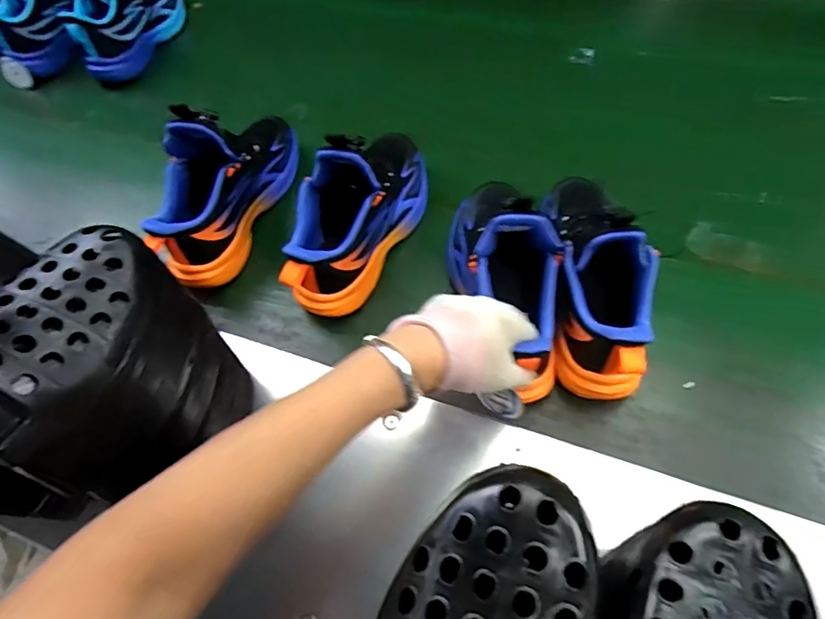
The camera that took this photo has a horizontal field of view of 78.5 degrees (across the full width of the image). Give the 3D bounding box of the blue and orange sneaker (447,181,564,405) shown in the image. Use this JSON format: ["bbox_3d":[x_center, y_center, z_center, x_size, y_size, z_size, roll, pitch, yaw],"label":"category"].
[{"bbox_3d":[0.086,-0.044,0.470,0.083,0.124,0.232,-10,62,-2],"label":"blue and orange sneaker"}]

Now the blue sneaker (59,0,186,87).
[{"bbox_3d":[-0.438,-0.450,0.774,0.076,0.103,0.223,12,64,9],"label":"blue sneaker"}]

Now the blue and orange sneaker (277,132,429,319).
[{"bbox_3d":[-0.057,-0.111,0.539,0.083,0.145,0.246,24,66,15],"label":"blue and orange sneaker"}]

